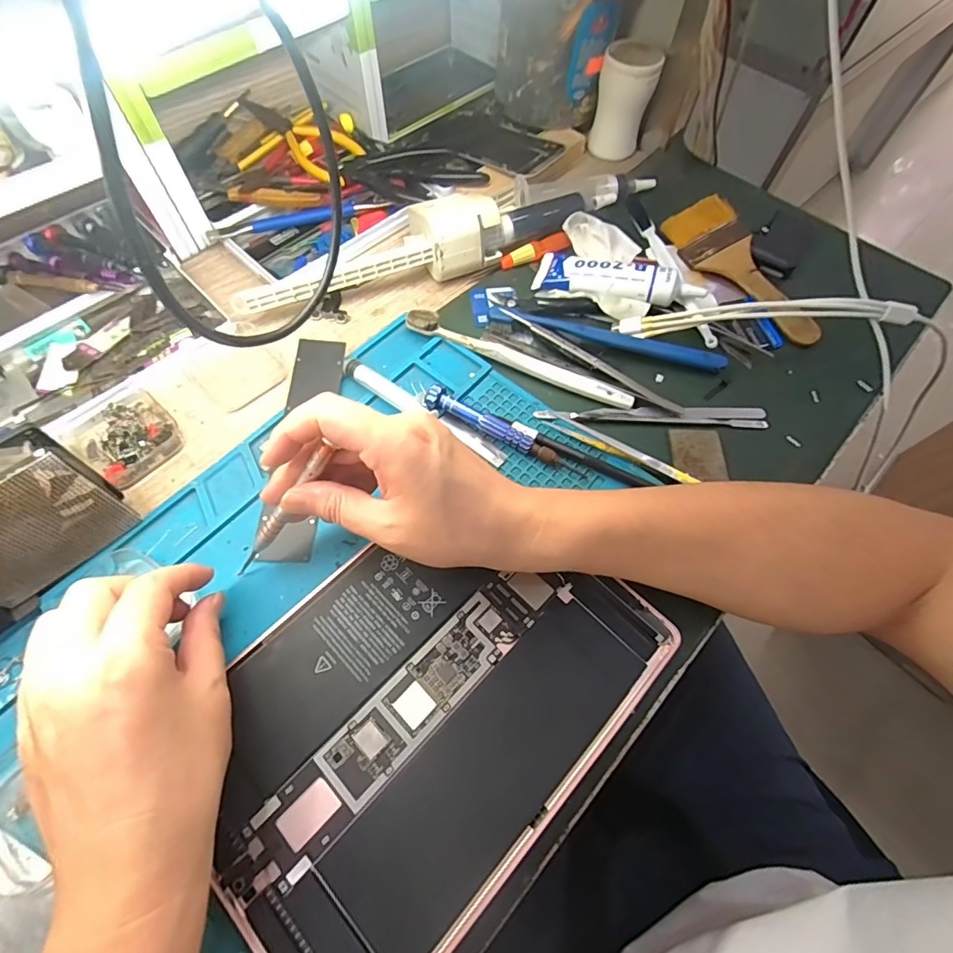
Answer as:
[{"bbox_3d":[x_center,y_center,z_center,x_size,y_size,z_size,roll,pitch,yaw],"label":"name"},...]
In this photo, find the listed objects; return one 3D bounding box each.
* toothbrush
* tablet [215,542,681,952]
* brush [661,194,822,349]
[{"bbox_3d":[0.031,-0.091,0.370,0.183,0.015,0.016,21,65,9],"label":"toothbrush"},{"bbox_3d":[-0.028,0.121,0.267,0.171,0.008,0.239,42,69,17],"label":"tablet"},{"bbox_3d":[0.231,-0.179,0.418,0.064,0.020,0.164,-23,66,-12],"label":"brush"}]

